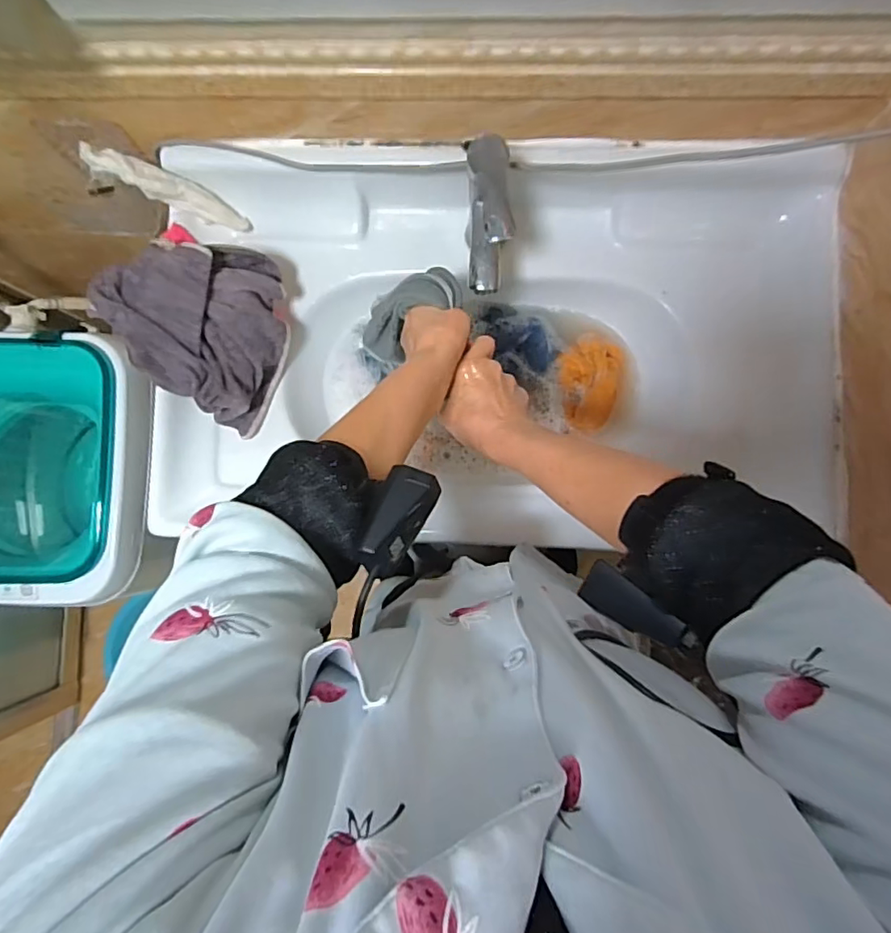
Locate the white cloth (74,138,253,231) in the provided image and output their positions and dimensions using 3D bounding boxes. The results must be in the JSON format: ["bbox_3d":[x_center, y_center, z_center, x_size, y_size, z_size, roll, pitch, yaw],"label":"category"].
[{"bbox_3d":[-0.336,-0.339,0.685,0.189,0.026,0.036,17,87,-31],"label":"white cloth"}]

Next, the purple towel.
[{"bbox_3d":[-0.298,-0.171,0.671,0.181,0.129,0.204,21,88,4],"label":"purple towel"}]

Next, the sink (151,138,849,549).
[{"bbox_3d":[0.060,-0.146,0.716,0.796,0.147,0.455,3,86,3],"label":"sink"}]

